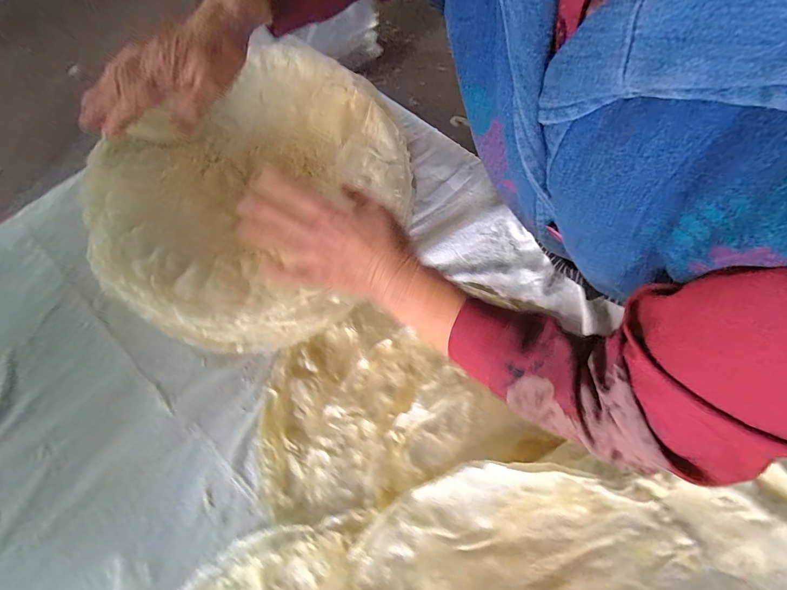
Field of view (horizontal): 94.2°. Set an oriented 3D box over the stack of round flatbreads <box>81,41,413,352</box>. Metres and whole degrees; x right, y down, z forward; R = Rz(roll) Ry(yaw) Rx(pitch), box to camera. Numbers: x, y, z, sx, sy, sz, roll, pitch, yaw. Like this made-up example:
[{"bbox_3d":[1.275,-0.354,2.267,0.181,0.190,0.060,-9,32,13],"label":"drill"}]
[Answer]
[{"bbox_3d":[-0.172,-0.141,0.451,0.372,0.068,0.359,-42,75,-12],"label":"stack of round flatbreads"}]

